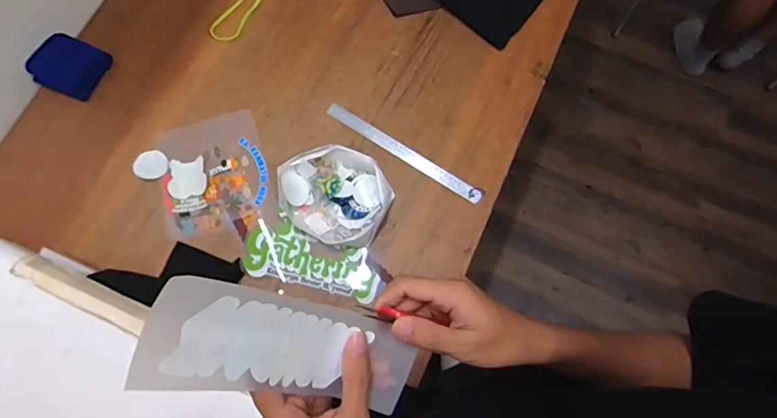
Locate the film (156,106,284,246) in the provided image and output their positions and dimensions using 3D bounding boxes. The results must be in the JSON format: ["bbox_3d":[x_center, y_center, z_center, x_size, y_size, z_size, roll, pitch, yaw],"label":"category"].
[{"bbox_3d":[-0.320,-0.056,0.865,0.192,0.009,0.241,-18,75,-6],"label":"film"}]

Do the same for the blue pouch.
[{"bbox_3d":[-0.629,-0.284,0.917,0.125,0.031,0.114,23,76,7],"label":"blue pouch"}]

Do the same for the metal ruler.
[{"bbox_3d":[0.028,-0.106,0.870,0.328,0.005,0.027,32,78,9],"label":"metal ruler"}]

